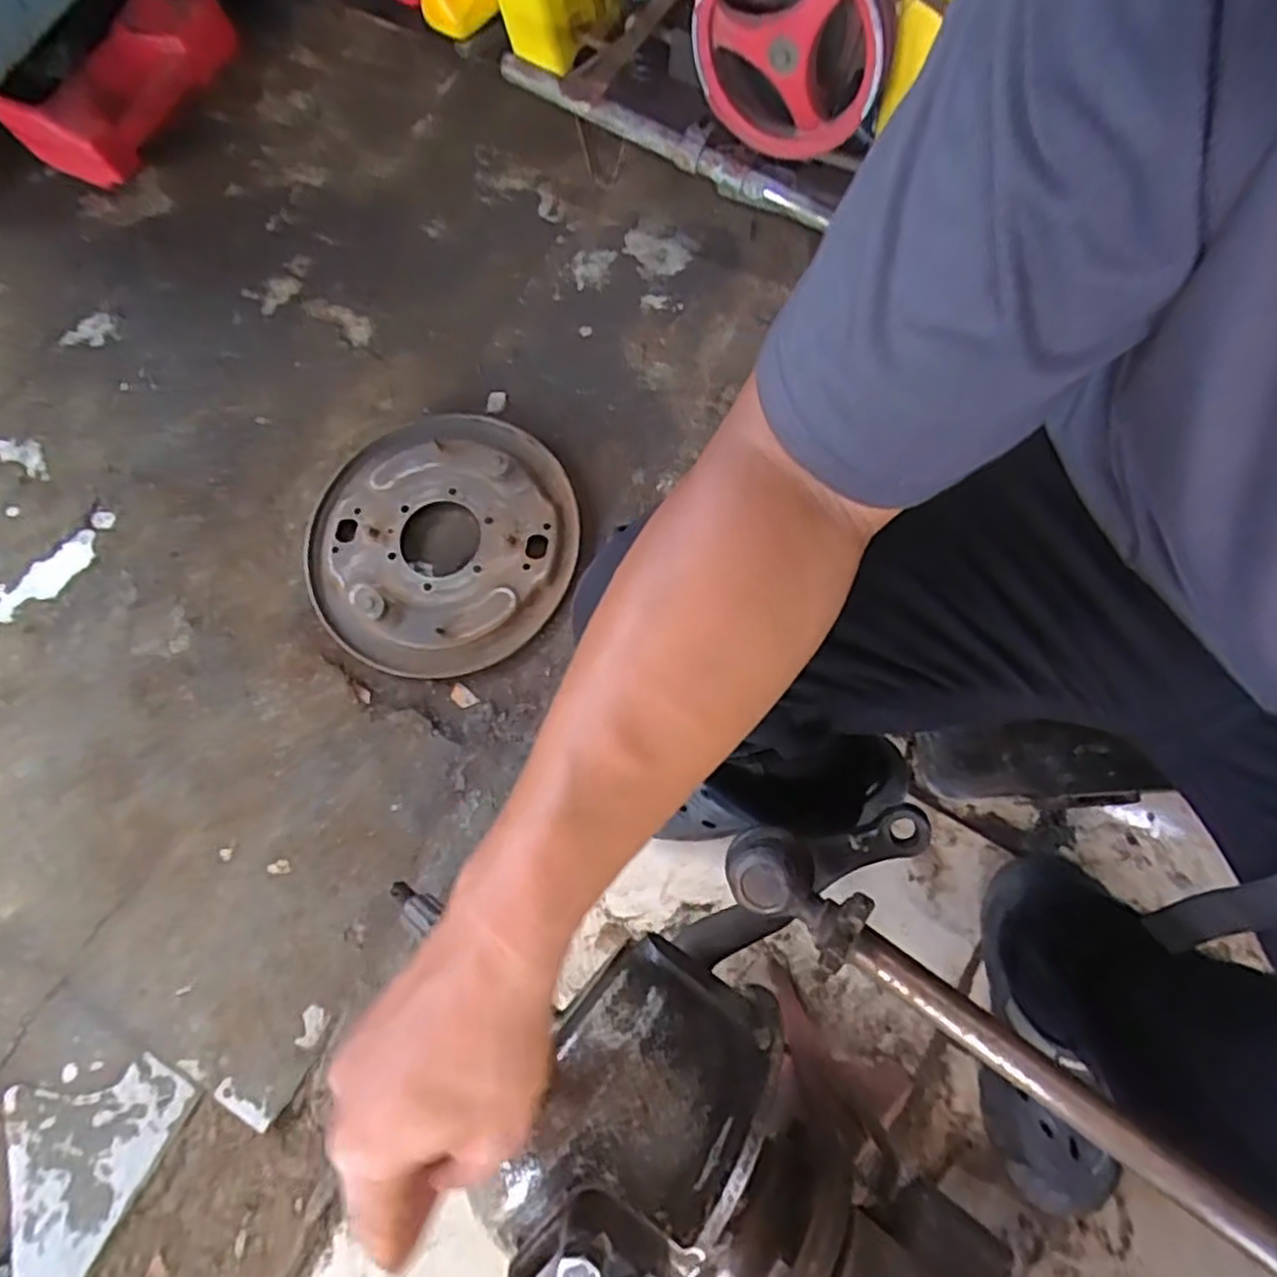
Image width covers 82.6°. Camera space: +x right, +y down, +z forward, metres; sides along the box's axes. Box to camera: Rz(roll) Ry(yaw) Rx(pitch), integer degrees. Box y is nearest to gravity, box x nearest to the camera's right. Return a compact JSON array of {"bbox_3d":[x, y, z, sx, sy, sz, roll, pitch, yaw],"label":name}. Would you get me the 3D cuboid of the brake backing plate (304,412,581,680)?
[{"bbox_3d":[-0.222,-0.112,0.826,0.293,0.035,0.305,-1,75,2],"label":"brake backing plate"}]

